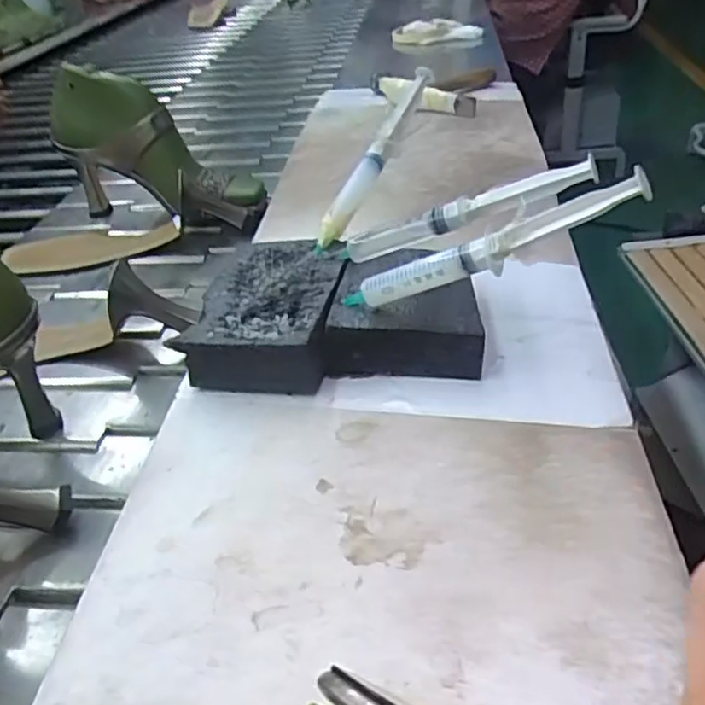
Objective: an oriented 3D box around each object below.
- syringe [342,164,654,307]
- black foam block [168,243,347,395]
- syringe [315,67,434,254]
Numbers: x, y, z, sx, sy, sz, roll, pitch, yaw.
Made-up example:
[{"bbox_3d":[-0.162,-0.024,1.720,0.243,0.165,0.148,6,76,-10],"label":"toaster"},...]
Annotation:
[{"bbox_3d":[0.063,-0.049,0.346,0.171,0.019,0.014,-19,24,35],"label":"syringe"},{"bbox_3d":[-0.049,-0.027,0.425,0.079,0.034,0.120,2,36,11],"label":"black foam block"},{"bbox_3d":[0.017,-0.138,0.483,0.014,0.021,0.170,17,68,30],"label":"syringe"}]

